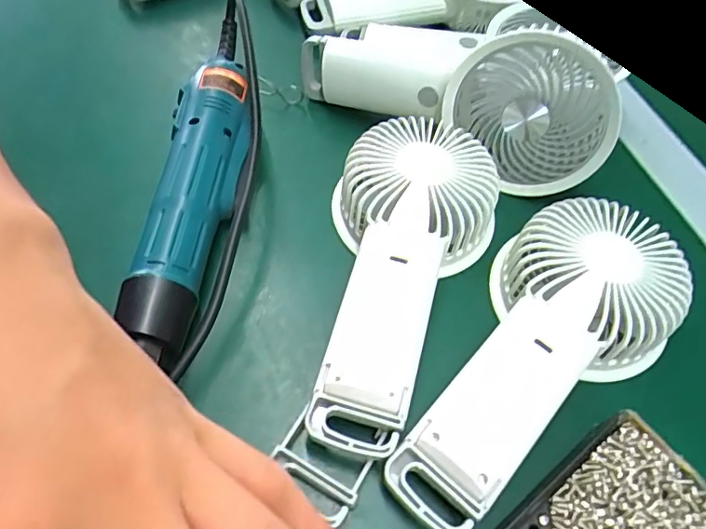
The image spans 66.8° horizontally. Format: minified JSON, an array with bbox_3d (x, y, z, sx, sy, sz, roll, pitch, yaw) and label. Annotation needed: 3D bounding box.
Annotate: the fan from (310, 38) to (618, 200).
[{"bbox_3d":[0.055,-0.104,0.308,0.187,0.073,0.051,21,58,10],"label":"fan"}]

